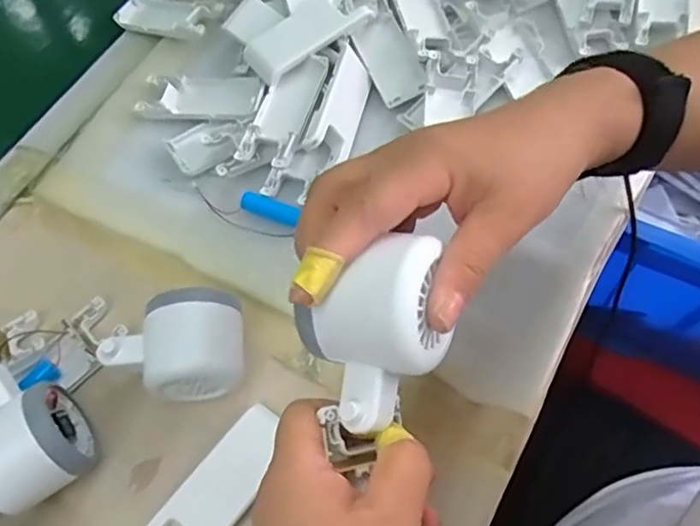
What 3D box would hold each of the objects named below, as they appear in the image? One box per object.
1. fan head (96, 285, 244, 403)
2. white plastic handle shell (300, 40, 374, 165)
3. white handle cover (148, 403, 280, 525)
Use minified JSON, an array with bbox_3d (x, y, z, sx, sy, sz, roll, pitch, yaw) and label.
[{"bbox_3d":[-0.105,0.051,0.375,0.082,0.051,0.057,-4,62,-1],"label":"fan head"},{"bbox_3d":[-0.007,-0.119,0.477,0.016,0.037,0.102,-16,48,43],"label":"white plastic handle shell"},{"bbox_3d":[-0.075,0.131,0.362,0.038,0.010,0.100,31,68,19],"label":"white handle cover"}]

